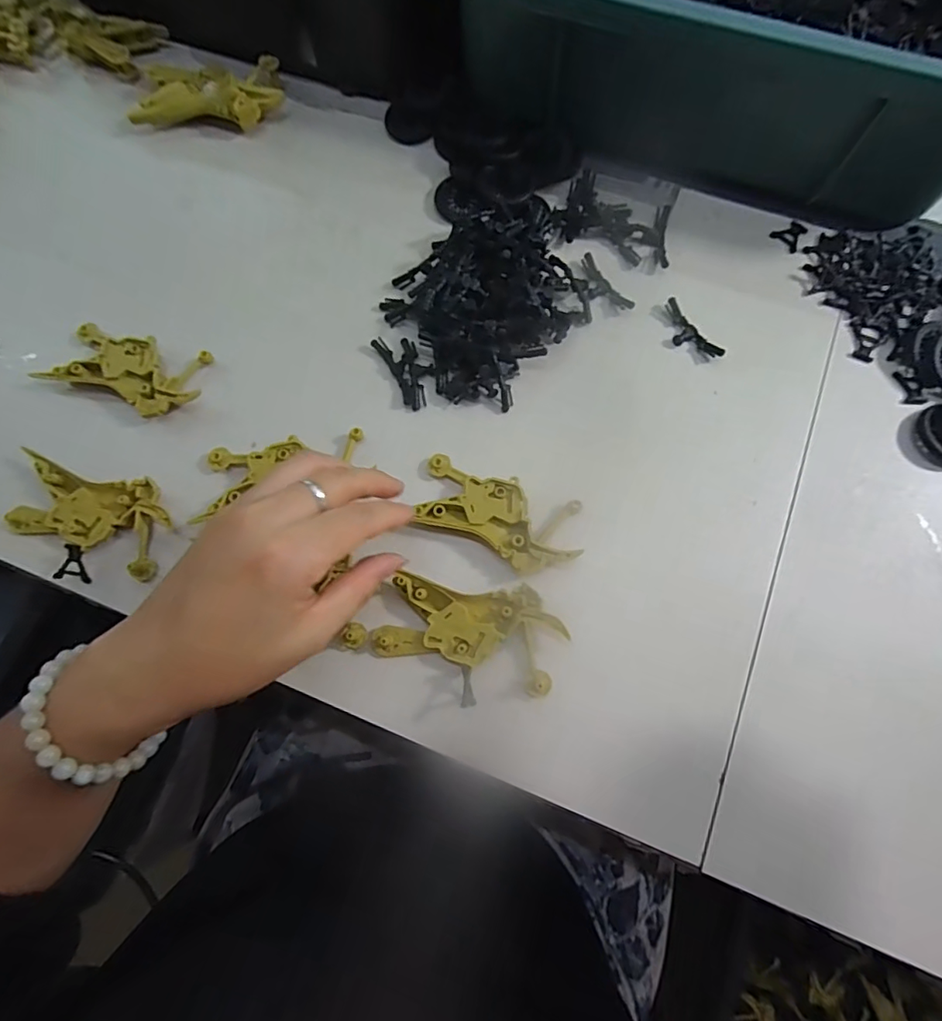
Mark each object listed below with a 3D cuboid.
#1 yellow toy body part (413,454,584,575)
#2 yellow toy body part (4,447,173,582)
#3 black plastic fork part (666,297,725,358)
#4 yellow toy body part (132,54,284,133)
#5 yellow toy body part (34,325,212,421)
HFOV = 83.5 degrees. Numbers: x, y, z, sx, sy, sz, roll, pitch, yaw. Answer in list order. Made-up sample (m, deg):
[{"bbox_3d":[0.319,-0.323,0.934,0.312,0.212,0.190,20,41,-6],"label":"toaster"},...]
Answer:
[{"bbox_3d":[0.015,0.004,0.303,0.092,0.015,0.046,21,77,7],"label":"yellow toy body part"},{"bbox_3d":[-0.219,0.001,0.307,0.093,0.015,0.051,18,76,6],"label":"yellow toy body part"},{"bbox_3d":[0.137,-0.111,0.333,0.018,0.006,0.047,-39,78,-8],"label":"black plastic fork part"},{"bbox_3d":[-0.189,-0.303,0.382,0.101,0.026,0.054,4,75,3],"label":"yellow toy body part"},{"bbox_3d":[-0.212,-0.087,0.330,0.095,0.014,0.048,16,76,6],"label":"yellow toy body part"}]

